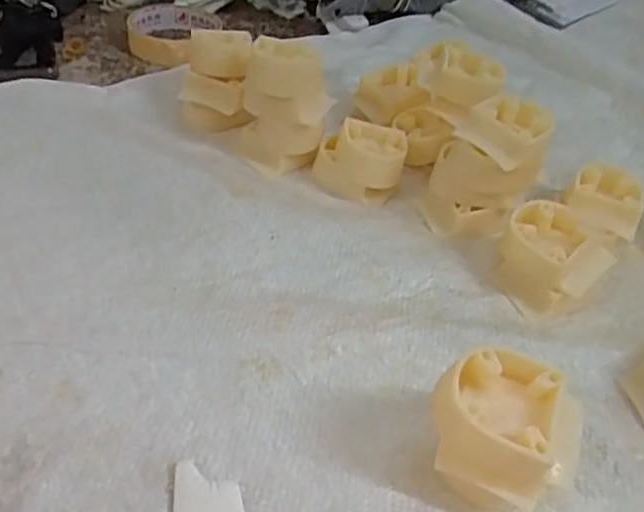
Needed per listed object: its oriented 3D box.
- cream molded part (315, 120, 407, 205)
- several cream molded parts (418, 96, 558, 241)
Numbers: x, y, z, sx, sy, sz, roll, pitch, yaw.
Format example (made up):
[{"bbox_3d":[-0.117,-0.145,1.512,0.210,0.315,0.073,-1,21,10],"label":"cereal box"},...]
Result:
[{"bbox_3d":[0.026,-0.067,0.463,0.060,0.035,0.050,10,41,3],"label":"cream molded part"},{"bbox_3d":[0.109,-0.059,0.438,0.068,0.073,0.057,-5,42,-15],"label":"several cream molded parts"}]

